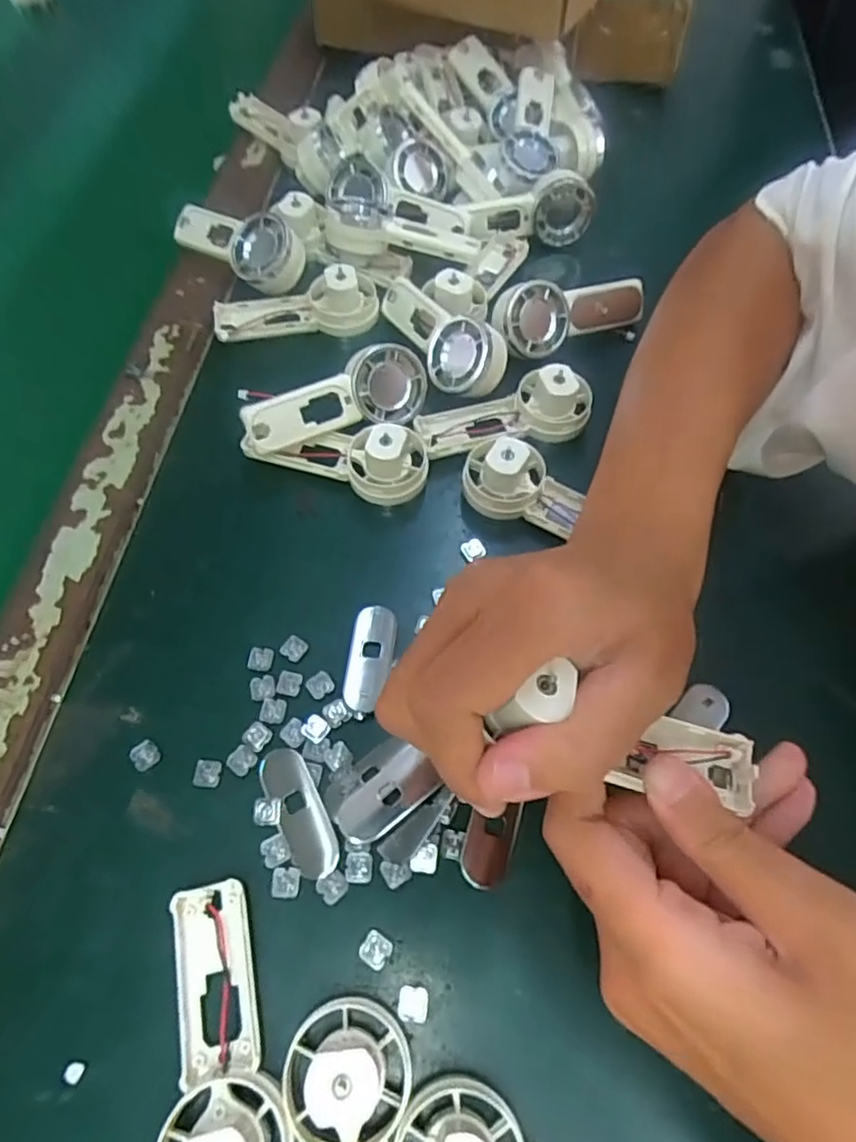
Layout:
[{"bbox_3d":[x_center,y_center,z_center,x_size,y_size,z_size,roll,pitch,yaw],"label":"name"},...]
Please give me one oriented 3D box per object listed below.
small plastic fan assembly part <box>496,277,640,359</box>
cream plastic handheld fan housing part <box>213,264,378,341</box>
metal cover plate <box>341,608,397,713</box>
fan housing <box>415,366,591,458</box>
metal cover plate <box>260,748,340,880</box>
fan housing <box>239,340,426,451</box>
[{"bbox_3d":[0.082,-0.145,0.369,0.086,0.038,0.022,-10,22,-20],"label":"small plastic fan assembly part"},{"bbox_3d":[-0.074,-0.150,0.362,0.090,0.030,0.031,-7,62,-5],"label":"cream plastic handheld fan housing part"},{"bbox_3d":[-0.025,0.037,0.280,0.019,0.004,0.048,6,61,2],"label":"metal cover plate"},{"bbox_3d":[0.040,-0.084,0.331,0.090,0.028,0.036,-9,62,-6],"label":"fan housing"},{"bbox_3d":[-0.050,0.092,0.248,0.018,0.004,0.050,-24,64,-14],"label":"metal cover plate"},{"bbox_3d":[-0.046,-0.086,0.320,0.093,0.036,0.016,-22,20,-18],"label":"fan housing"}]

